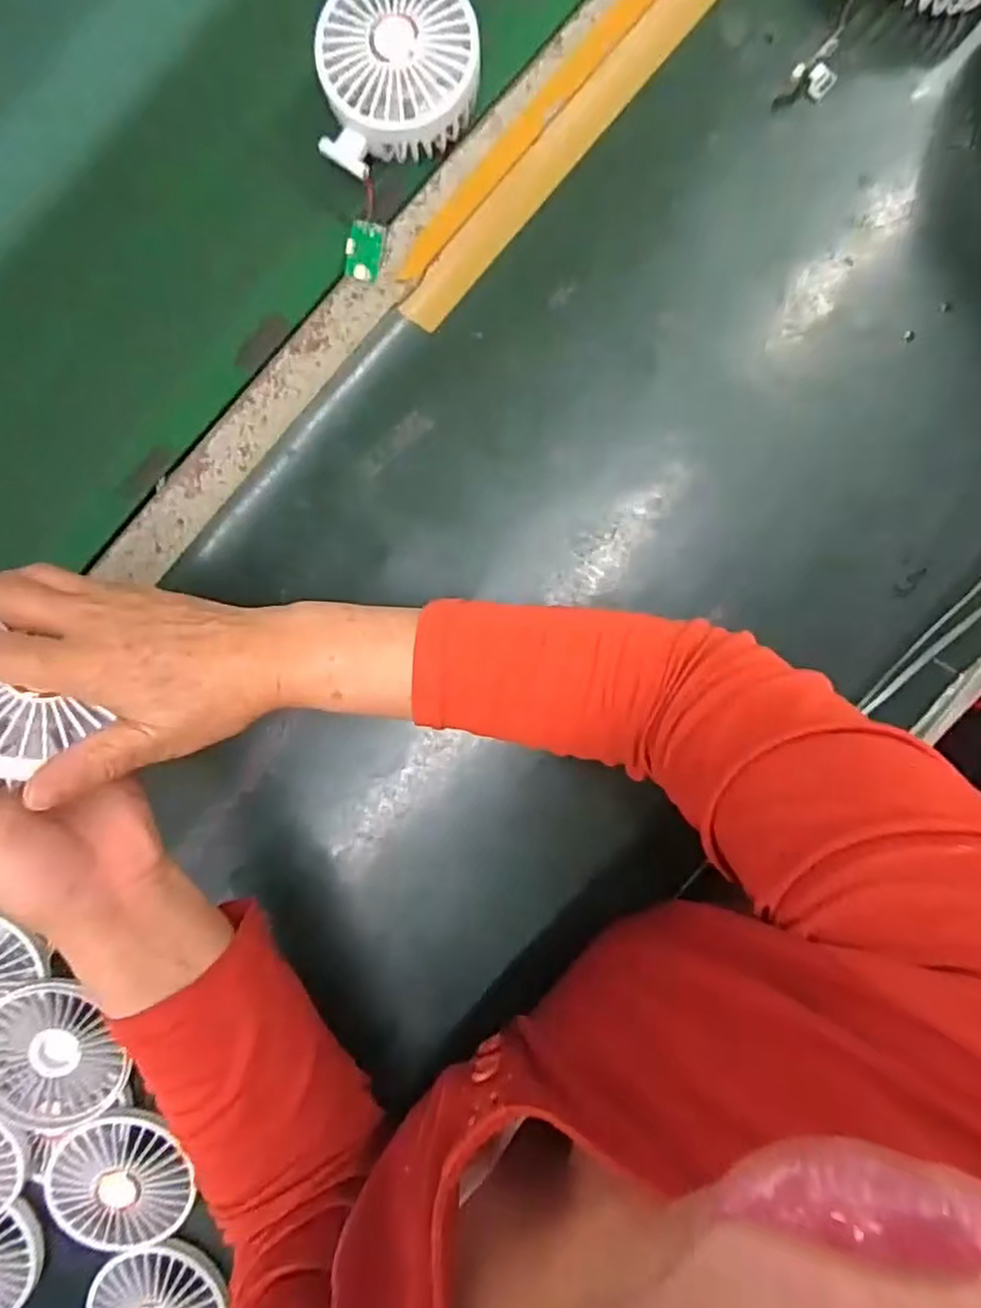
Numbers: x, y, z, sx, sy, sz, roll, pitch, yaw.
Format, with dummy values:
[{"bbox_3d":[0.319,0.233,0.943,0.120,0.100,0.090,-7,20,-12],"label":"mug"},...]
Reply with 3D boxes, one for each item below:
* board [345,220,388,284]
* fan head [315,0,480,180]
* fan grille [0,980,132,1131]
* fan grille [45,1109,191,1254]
[{"bbox_3d":[-0.074,-0.238,0.415,0.020,0.004,0.031,14,107,-6],"label":"board"},{"bbox_3d":[-0.051,-0.330,0.399,0.087,0.034,0.093,-1,94,5],"label":"fan head"},{"bbox_3d":[-0.277,0.252,0.437,0.079,0.024,0.091,-36,88,4],"label":"fan grille"},{"bbox_3d":[-0.233,0.331,0.439,0.087,0.022,0.077,44,94,3],"label":"fan grille"}]

